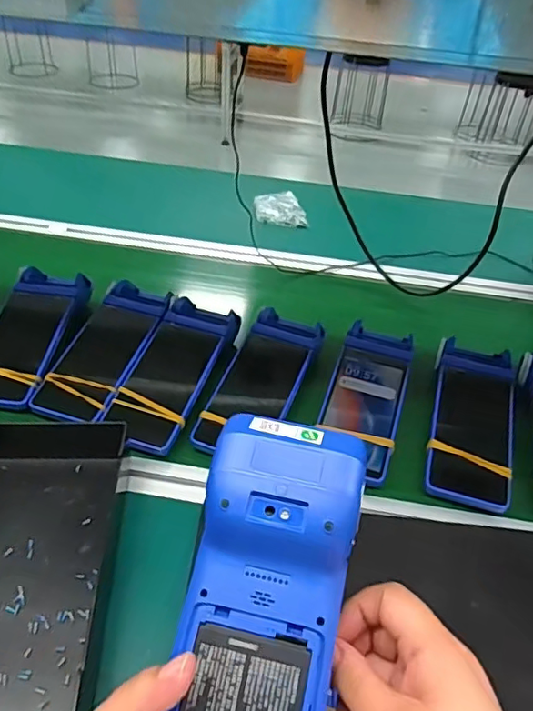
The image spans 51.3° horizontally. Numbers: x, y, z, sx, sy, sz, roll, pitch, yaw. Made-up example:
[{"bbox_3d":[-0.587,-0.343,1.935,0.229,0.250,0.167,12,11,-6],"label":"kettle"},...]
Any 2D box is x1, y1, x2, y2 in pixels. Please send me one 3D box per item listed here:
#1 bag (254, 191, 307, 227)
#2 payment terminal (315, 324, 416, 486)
[{"bbox_3d":[0.023,-0.265,0.996,0.086,0.025,0.098,0,41,-7],"label":"bag"},{"bbox_3d":[0.111,0.046,0.618,0.078,0.039,0.203,15,42,11],"label":"payment terminal"}]

